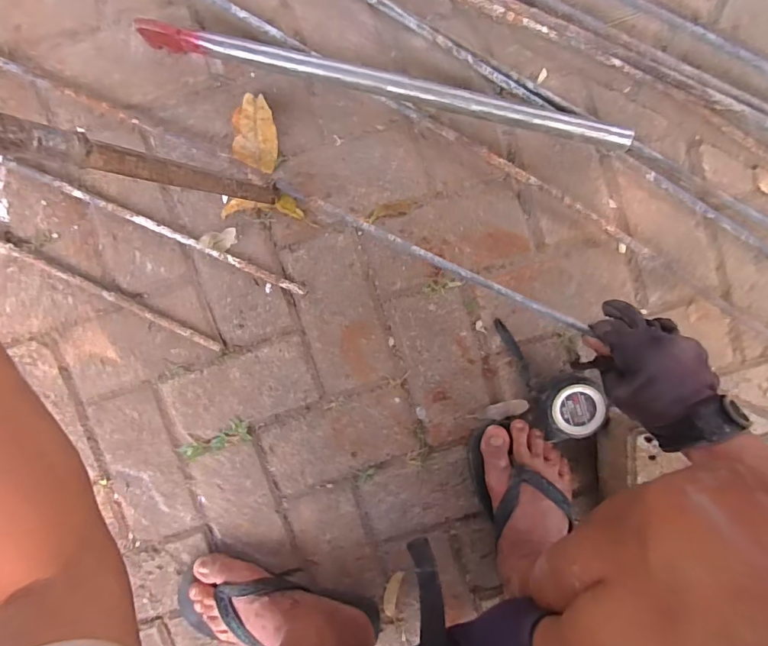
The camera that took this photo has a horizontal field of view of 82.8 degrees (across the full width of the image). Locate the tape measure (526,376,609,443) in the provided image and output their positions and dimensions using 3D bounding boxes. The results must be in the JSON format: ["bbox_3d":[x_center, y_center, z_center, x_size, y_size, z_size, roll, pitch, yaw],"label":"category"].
[{"bbox_3d":[0.230,0.108,0.550,0.080,0.051,0.074,0,98,0],"label":"tape measure"}]

